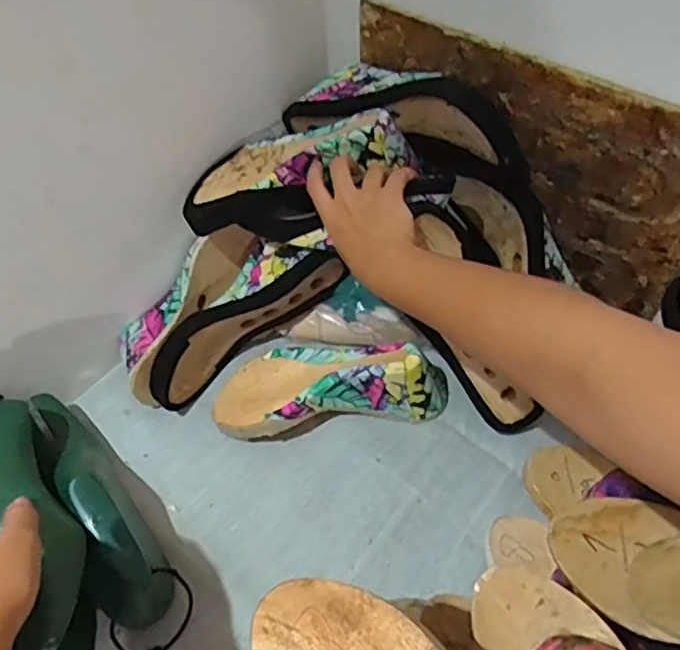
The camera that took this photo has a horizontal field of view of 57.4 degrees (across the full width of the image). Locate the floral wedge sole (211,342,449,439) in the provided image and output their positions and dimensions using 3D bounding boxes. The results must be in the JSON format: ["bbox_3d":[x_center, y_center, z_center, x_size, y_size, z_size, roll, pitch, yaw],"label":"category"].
[{"bbox_3d":[-0.019,0.055,0.603,0.214,0.076,0.082,-10,53,-4],"label":"floral wedge sole"}]

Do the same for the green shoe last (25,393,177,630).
[{"bbox_3d":[-0.219,0.145,0.540,0.058,0.090,0.238,-29,56,-18],"label":"green shoe last"}]

